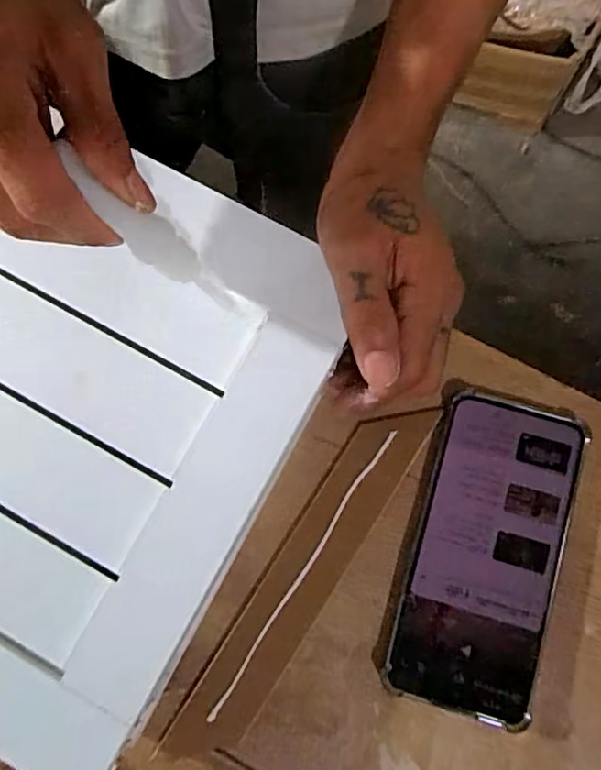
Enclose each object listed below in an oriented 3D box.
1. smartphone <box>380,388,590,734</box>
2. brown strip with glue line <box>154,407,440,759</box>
[{"bbox_3d":[0.100,0.090,0.312,0.076,0.016,0.163,16,81,3],"label":"smartphone"},{"bbox_3d":[0.001,0.105,0.315,0.036,0.004,0.218,31,83,12],"label":"brown strip with glue line"}]

